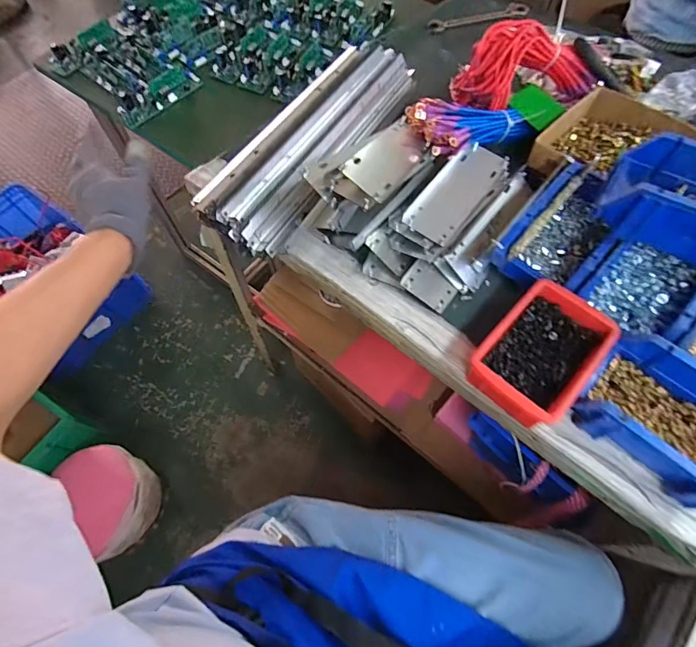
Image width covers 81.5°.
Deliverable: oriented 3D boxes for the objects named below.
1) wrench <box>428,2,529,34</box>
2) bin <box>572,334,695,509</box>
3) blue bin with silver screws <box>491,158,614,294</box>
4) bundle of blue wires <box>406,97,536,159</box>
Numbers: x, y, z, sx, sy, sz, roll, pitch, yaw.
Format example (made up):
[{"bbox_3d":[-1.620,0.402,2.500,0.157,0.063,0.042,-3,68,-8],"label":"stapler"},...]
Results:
[{"bbox_3d":[0.259,-0.598,0.790,0.209,0.017,0.039,-19,64,-7],"label":"wrench"},{"bbox_3d":[0.314,0.091,0.394,0.154,0.071,0.121,37,70,19],"label":"bin"},{"bbox_3d":[0.269,-0.115,0.496,0.098,0.058,0.167,40,71,20],"label":"blue bin with silver screws"},{"bbox_3d":[0.178,-0.274,0.570,0.184,0.045,0.081,-5,62,-18],"label":"bundle of blue wires"}]

